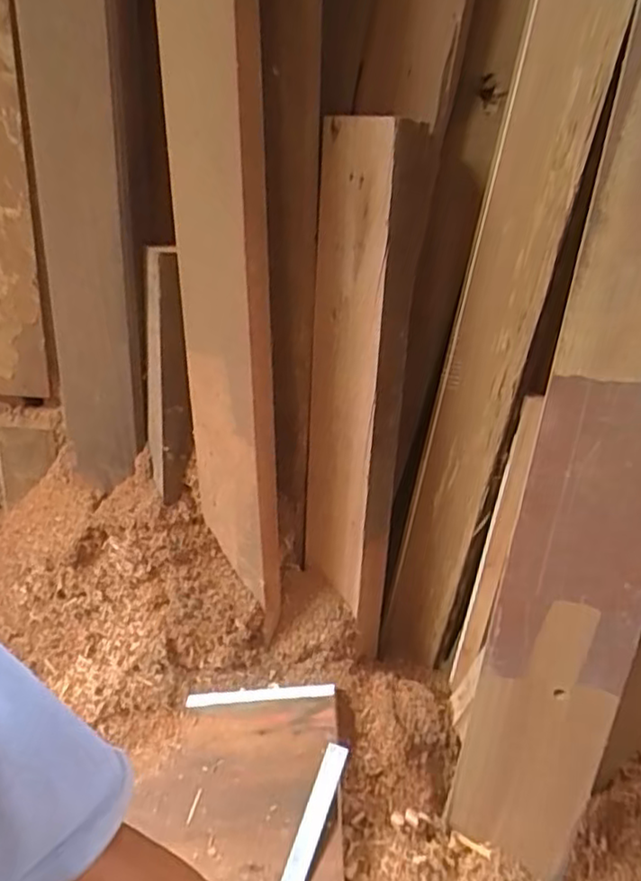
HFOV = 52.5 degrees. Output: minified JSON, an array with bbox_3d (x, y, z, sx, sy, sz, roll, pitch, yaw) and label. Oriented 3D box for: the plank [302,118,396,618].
[{"bbox_3d":[0.029,-0.070,0.878,0.101,0.646,0.027,17,28,28],"label":"plank"}]

